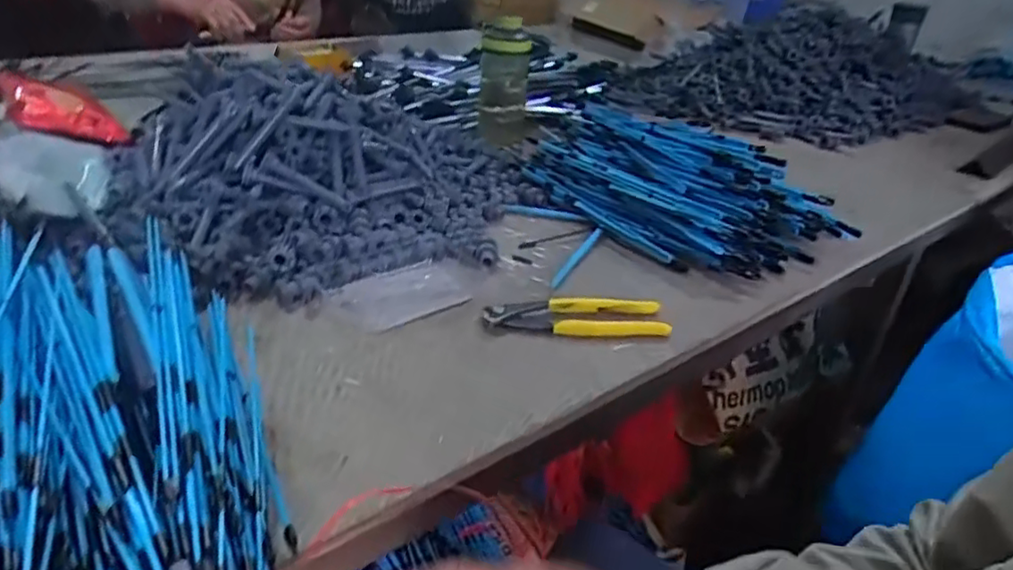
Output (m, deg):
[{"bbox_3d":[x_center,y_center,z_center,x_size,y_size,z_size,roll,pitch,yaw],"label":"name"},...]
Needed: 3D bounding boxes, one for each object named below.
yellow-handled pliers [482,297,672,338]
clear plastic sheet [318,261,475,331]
[{"bbox_3d":[0.063,0.027,0.588,0.164,0.014,0.044,2,32,-4],"label":"yellow-handled pliers"},{"bbox_3d":[-0.093,0.006,0.603,0.138,0.011,0.081,-22,40,-36],"label":"clear plastic sheet"}]

